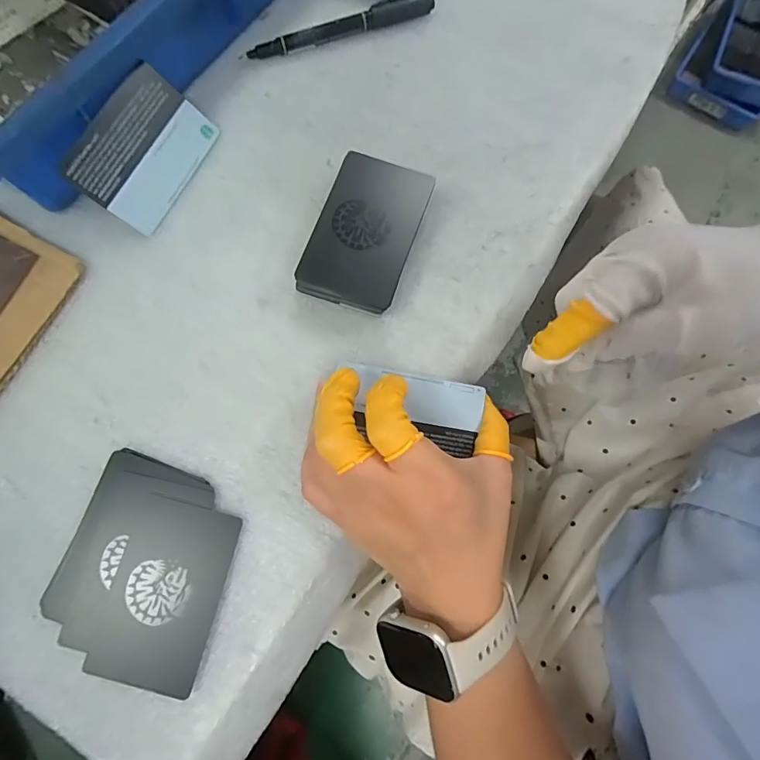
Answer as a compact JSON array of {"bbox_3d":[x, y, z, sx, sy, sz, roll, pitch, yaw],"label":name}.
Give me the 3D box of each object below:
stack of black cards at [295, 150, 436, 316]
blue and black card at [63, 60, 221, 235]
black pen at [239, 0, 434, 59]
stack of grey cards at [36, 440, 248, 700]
[{"bbox_3d":[-0.008,-0.081,0.259,0.054,0.023,0.089,19,78,3],"label":"stack of black cards"},{"bbox_3d":[-0.138,-0.136,0.263,0.053,0.004,0.083,35,75,-38],"label":"blue and black card"},{"bbox_3d":[-0.027,-0.237,0.299,0.129,0.011,0.014,-21,79,-6],"label":"black pen"},{"bbox_3d":[-0.119,0.095,0.227,0.084,0.004,0.097,20,78,3],"label":"stack of grey cards"}]

